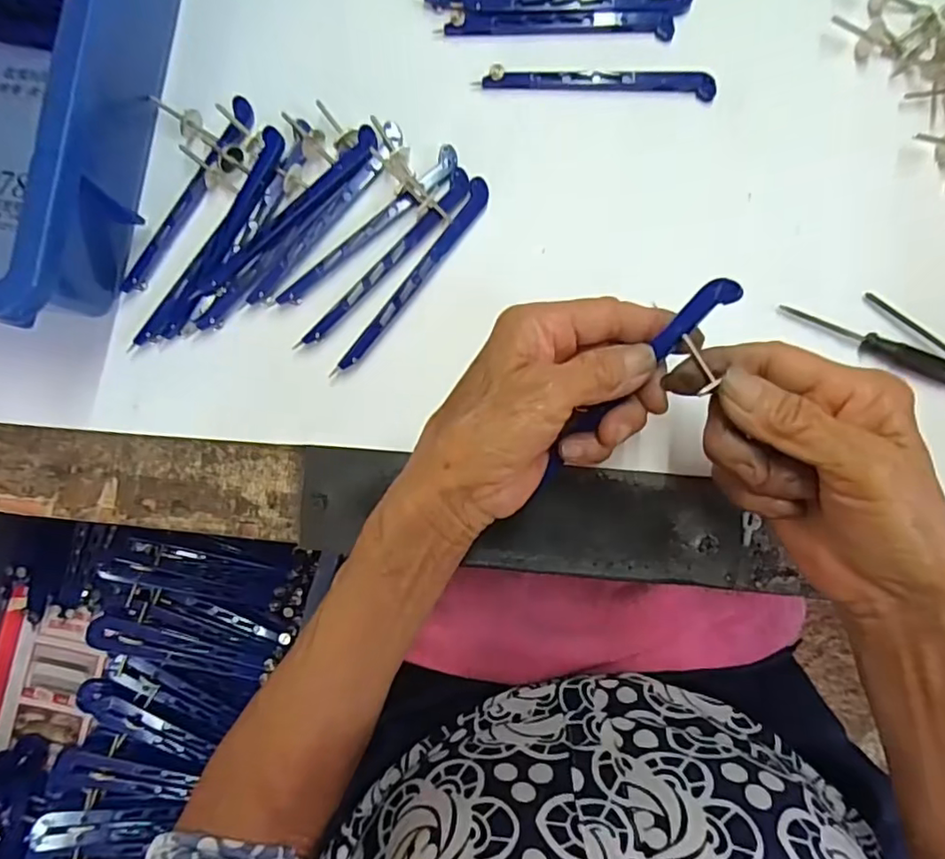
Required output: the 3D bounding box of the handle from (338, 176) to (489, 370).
[{"bbox_3d":[-0.029,-0.080,0.306,0.011,0.006,0.120,36,88,5],"label":"handle"}]

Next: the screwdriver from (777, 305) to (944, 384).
[{"bbox_3d":[0.199,-0.042,0.295,0.091,0.007,0.012,21,87,4],"label":"screwdriver"}]

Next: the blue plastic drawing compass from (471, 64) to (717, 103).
[{"bbox_3d":[0.067,-0.187,0.317,0.123,0.009,0.016,4,86,3],"label":"blue plastic drawing compass"}]

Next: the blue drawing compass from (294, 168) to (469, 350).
[{"bbox_3d":[-0.044,-0.087,0.307,0.012,0.006,0.123,42,88,5],"label":"blue drawing compass"}]

